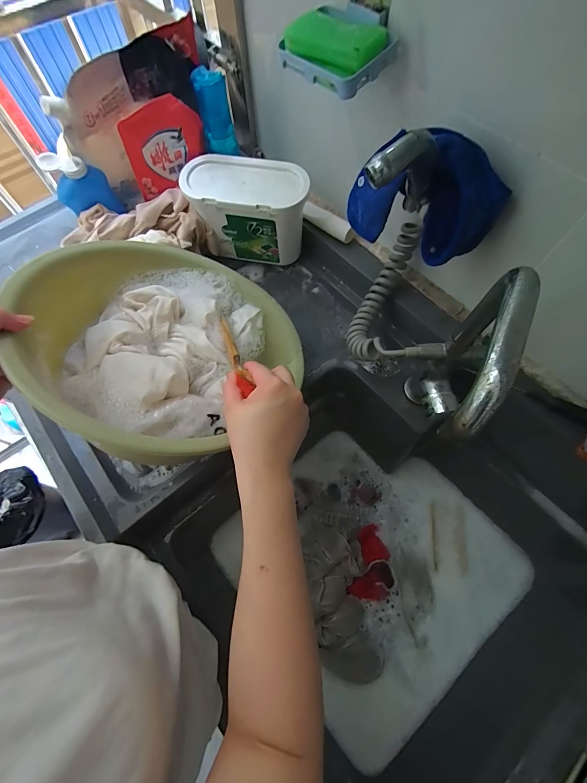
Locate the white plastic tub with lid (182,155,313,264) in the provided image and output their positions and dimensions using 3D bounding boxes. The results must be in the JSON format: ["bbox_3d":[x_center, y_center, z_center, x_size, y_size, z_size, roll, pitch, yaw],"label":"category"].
[{"bbox_3d":[-0.078,-0.318,0.595,0.200,0.147,0.101,9,67,5],"label":"white plastic tub with lid"}]

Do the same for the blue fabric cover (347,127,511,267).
[{"bbox_3d":[0.152,-0.228,0.385,0.167,0.117,0.048,28,70,12],"label":"blue fabric cover"}]

